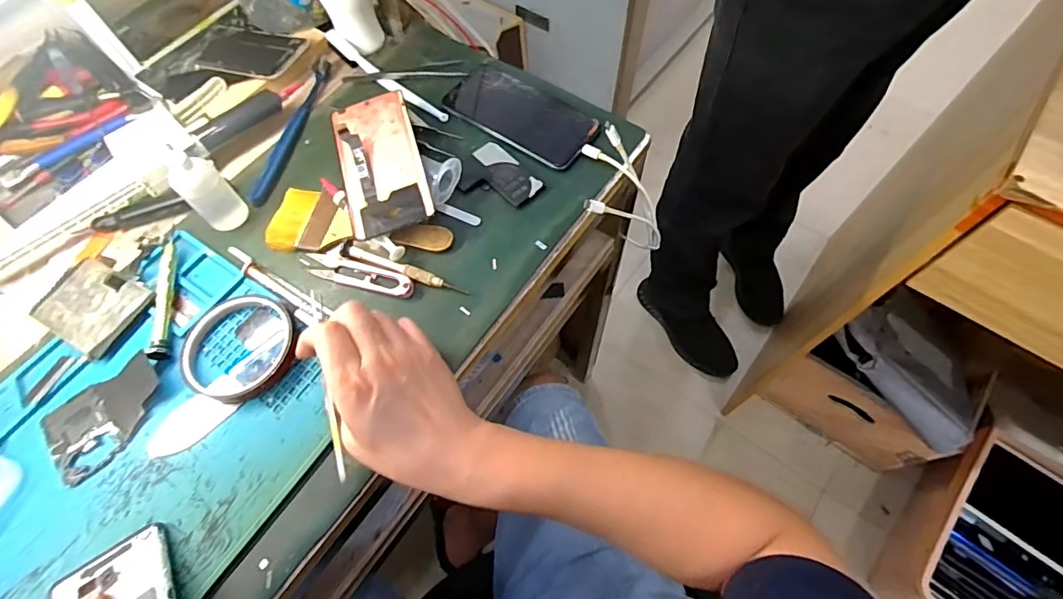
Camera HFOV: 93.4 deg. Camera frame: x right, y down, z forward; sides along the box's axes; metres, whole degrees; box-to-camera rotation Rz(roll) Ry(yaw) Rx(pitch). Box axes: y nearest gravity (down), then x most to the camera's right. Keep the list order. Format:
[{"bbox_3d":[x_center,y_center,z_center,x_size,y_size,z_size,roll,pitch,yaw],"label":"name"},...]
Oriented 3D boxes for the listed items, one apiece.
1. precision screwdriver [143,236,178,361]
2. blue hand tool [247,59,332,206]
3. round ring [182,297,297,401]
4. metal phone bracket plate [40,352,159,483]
[{"bbox_3d":[-0.307,-0.004,0.420,0.016,0.017,0.114,-13,64,-4],"label":"precision screwdriver"},{"bbox_3d":[-0.242,-0.173,0.506,0.017,0.012,0.185,9,64,6],"label":"blue hand tool"},{"bbox_3d":[-0.233,0.037,0.400,0.086,0.013,0.091,-1,64,2],"label":"round ring"},{"bbox_3d":[-0.321,0.087,0.379,0.083,0.009,0.066,-38,68,-15],"label":"metal phone bracket plate"}]

